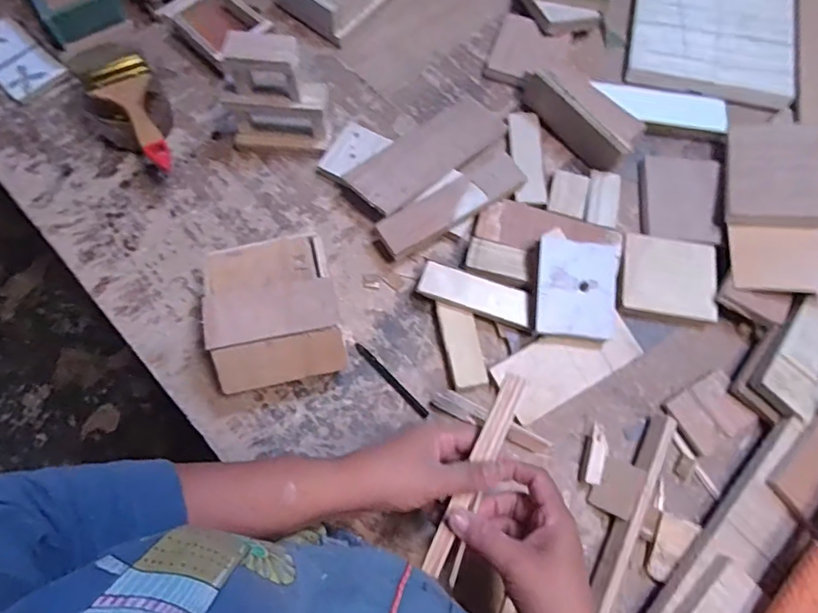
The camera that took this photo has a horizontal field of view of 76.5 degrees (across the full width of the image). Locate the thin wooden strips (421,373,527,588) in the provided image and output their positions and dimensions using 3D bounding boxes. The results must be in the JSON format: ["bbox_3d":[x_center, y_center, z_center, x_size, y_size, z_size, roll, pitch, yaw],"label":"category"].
[{"bbox_3d":[0.054,0.128,0.396,0.024,0.005,0.159,24,78,7],"label":"thin wooden strips"}]

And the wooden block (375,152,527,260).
[{"bbox_3d":[0.050,-0.115,0.583,0.184,0.022,0.049,-33,75,-12],"label":"wooden block"}]

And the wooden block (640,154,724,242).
[{"bbox_3d":[0.318,-0.129,0.608,0.088,0.014,0.115,9,71,2],"label":"wooden block"}]

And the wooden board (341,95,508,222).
[{"bbox_3d":[0.020,-0.181,0.615,0.211,0.014,0.081,-38,73,-23],"label":"wooden board"}]

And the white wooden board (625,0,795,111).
[{"bbox_3d":[0.399,-0.362,0.685,0.201,0.017,0.208,13,71,3],"label":"white wooden board"}]

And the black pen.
[{"bbox_3d":[-0.018,0.077,0.540,0.009,0.004,0.103,-43,77,-14],"label":"black pen"}]

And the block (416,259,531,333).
[{"bbox_3d":[0.070,-0.014,0.549,0.118,0.017,0.043,17,72,5],"label":"block"}]

